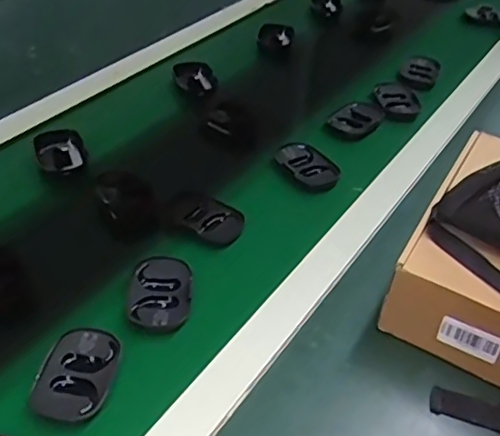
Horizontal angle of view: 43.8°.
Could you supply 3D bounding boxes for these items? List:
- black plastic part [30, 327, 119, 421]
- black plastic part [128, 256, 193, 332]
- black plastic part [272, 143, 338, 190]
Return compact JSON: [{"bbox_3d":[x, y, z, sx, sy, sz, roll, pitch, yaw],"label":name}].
[{"bbox_3d":[-0.142,0.128,0.512,0.058,0.009,0.084,8,40,3],"label":"black plastic part"},{"bbox_3d":[-0.084,0.067,0.582,0.056,0.013,0.086,3,40,-3],"label":"black plastic part"},{"bbox_3d":[0.071,-0.064,0.767,0.056,0.019,0.087,-22,47,-29],"label":"black plastic part"}]

